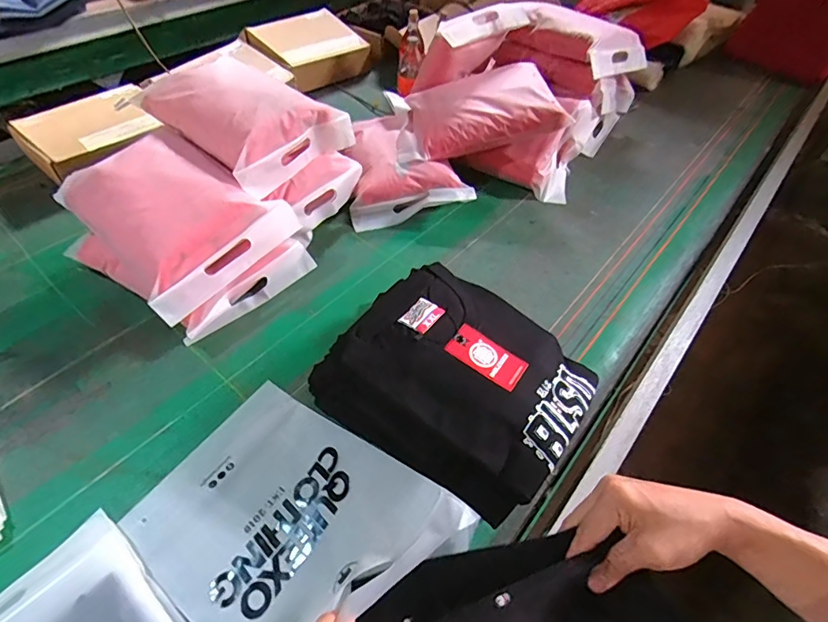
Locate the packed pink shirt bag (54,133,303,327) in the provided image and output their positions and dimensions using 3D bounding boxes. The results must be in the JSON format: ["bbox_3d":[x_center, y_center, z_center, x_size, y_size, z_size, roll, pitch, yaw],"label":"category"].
[{"bbox_3d":[-0.365,-0.160,0.726,0.311,0.086,0.241,34,55,23],"label":"packed pink shirt bag"}]

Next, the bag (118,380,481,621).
[{"bbox_3d":[-0.143,0.215,0.510,0.331,0.125,0.237,32,55,22],"label":"bag"}]

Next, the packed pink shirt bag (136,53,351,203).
[{"bbox_3d":[-0.282,-0.342,0.818,0.303,0.098,0.239,35,56,24],"label":"packed pink shirt bag"}]

